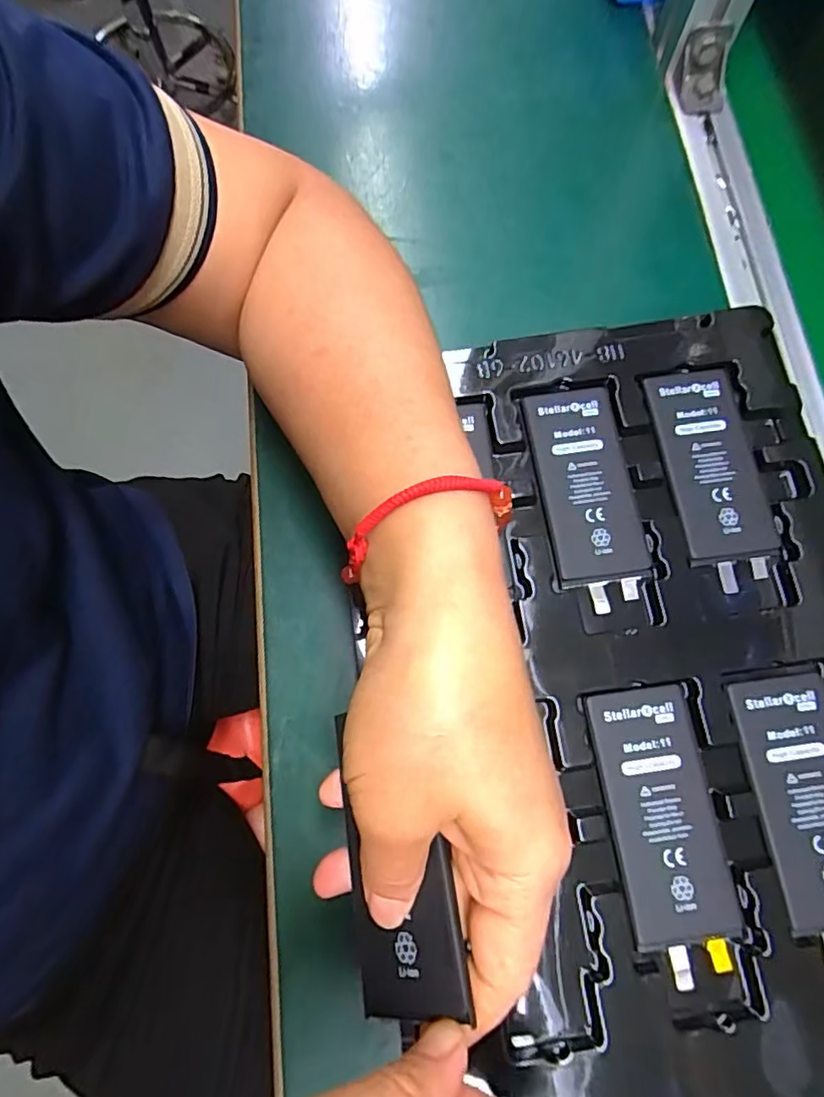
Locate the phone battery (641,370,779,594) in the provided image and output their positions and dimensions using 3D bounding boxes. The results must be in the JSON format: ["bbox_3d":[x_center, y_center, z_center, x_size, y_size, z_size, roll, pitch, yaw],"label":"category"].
[{"bbox_3d":[0.144,-0.036,0.284,0.043,0.004,0.106,-7,76,-2],"label":"phone battery"}]

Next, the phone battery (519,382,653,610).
[{"bbox_3d":[0.082,-0.026,0.282,0.044,0.004,0.105,-8,76,-2],"label":"phone battery"}]

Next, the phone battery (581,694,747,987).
[{"bbox_3d":[0.104,0.113,0.242,0.043,0.004,0.107,-9,76,-2],"label":"phone battery"}]

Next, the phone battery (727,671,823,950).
[{"bbox_3d":[0.165,0.108,0.244,0.044,0.004,0.107,-9,76,-2],"label":"phone battery"}]

